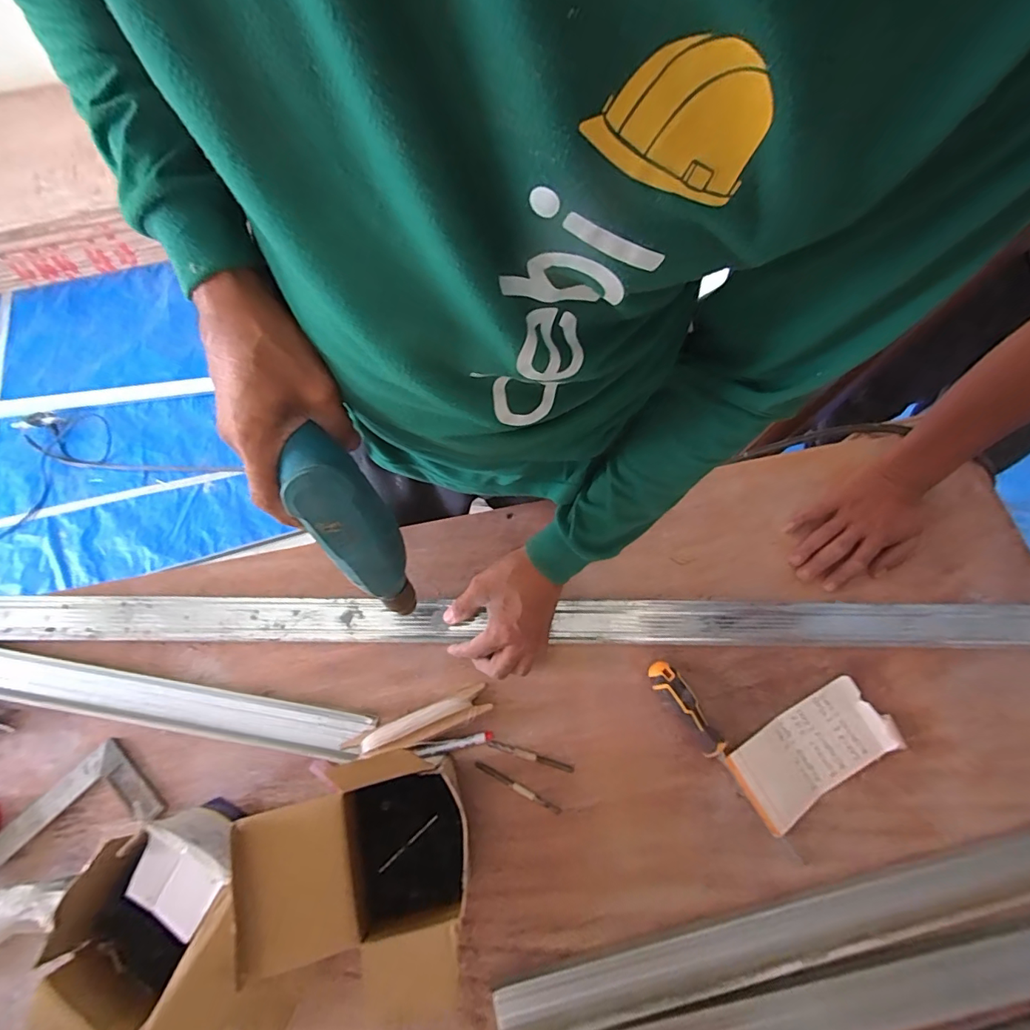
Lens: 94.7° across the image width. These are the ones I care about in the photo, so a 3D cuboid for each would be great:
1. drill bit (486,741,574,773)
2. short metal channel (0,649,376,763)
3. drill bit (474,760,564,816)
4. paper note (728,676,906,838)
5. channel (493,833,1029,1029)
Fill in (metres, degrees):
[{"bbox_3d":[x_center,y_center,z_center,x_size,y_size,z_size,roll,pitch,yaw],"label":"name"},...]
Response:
[{"bbox_3d":[0.017,0.262,0.517,0.096,0.004,0.008,16,69,5],"label":"drill bit"},{"bbox_3d":[-0.400,0.208,0.529,0.476,0.013,0.048,9,69,2],"label":"short metal channel"},{"bbox_3d":[0.003,0.290,0.504,0.098,0.005,0.008,27,71,9],"label":"drill bit"},{"bbox_3d":[0.321,0.253,0.511,0.178,0.017,0.082,-27,72,-11],"label":"paper note"},{"bbox_3d":[0.321,0.390,0.457,0.673,0.024,0.049,-12,70,-6],"label":"channel"}]

